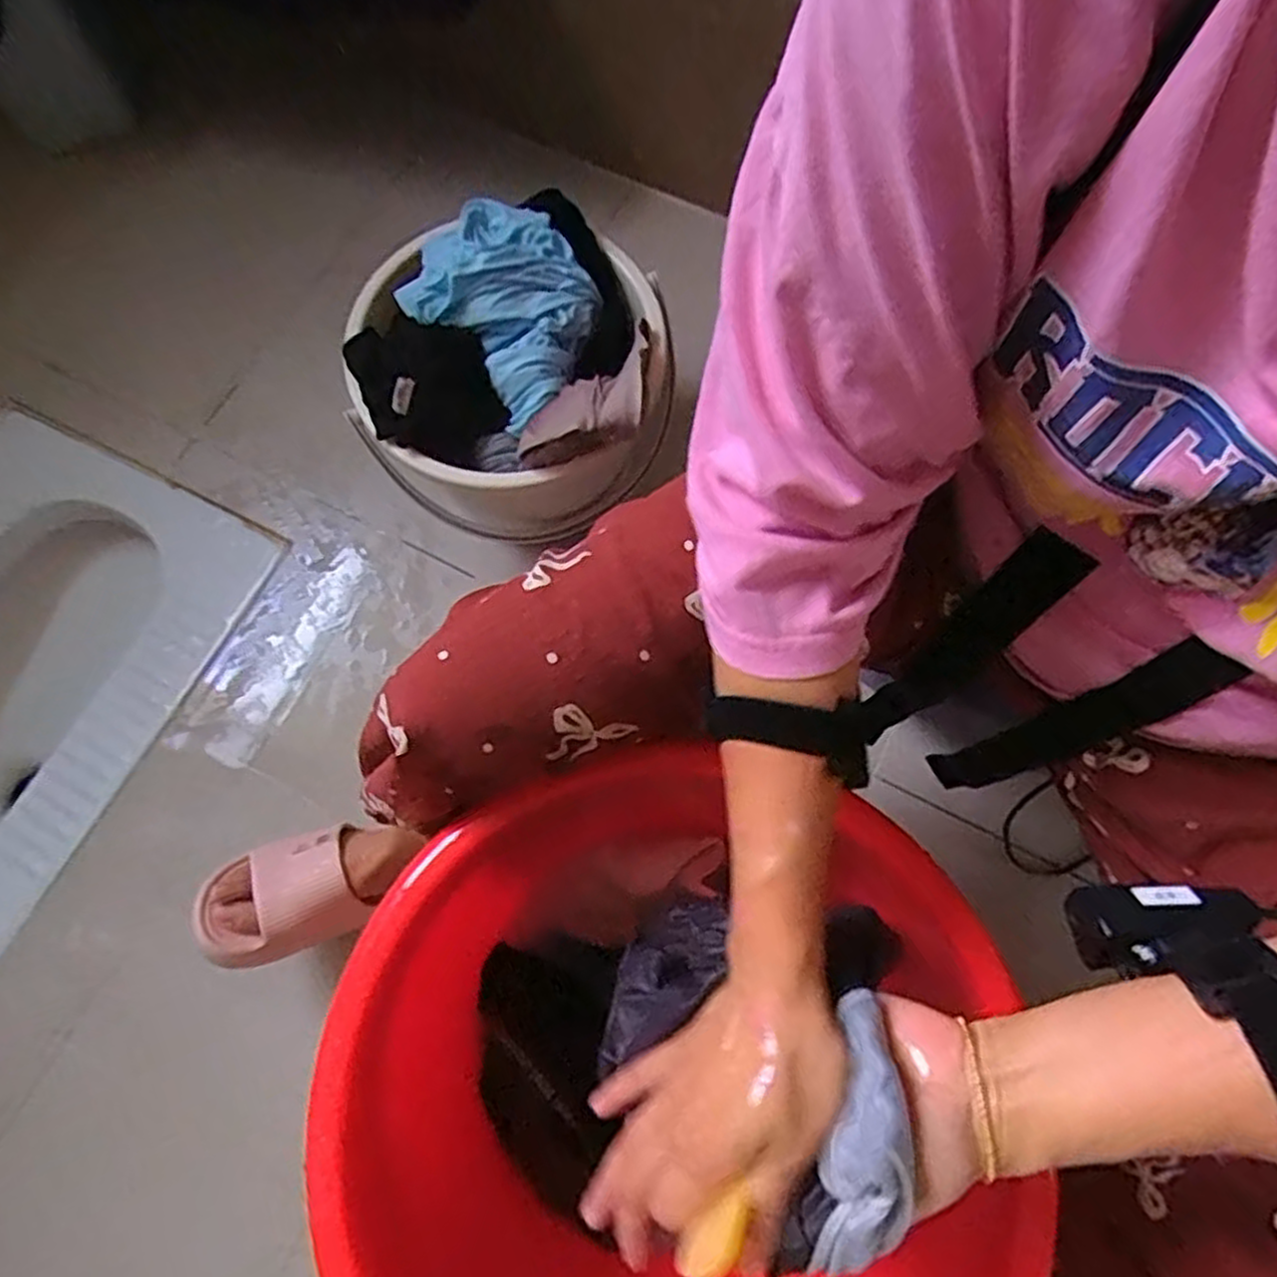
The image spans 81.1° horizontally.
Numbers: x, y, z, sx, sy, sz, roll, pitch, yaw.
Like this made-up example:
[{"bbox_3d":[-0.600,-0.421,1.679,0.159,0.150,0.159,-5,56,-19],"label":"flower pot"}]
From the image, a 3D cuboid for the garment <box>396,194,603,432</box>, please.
[{"bbox_3d":[-0.113,-0.302,0.650,0.145,0.071,0.189,-41,78,-11],"label":"garment"}]

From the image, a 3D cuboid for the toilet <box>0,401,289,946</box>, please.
[{"bbox_3d":[-0.729,0.057,0.914,0.411,0.196,0.570,29,76,8],"label":"toilet"}]

